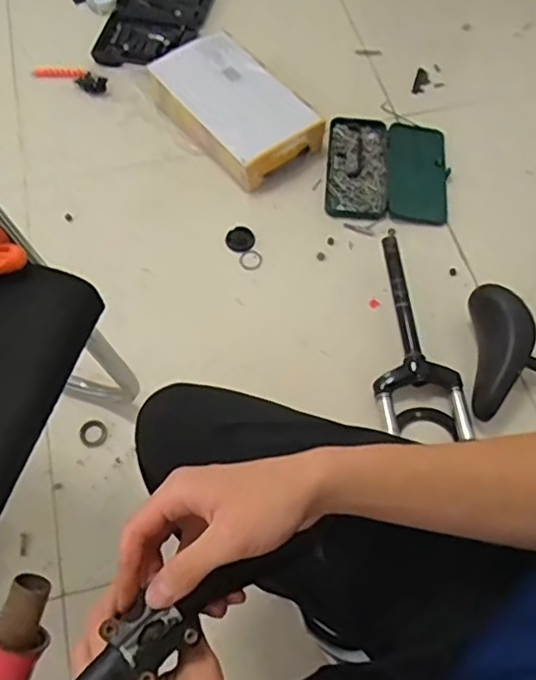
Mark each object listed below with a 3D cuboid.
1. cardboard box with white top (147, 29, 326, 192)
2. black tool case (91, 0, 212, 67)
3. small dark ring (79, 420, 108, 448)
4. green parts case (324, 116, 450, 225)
[{"bbox_3d":[-0.071,-0.477,1.272,0.217,0.090,0.338,-34,68,-18],"label":"cardboard box with white top"},{"bbox_3d":[-0.263,-0.741,1.433,0.207,0.037,0.340,12,62,4],"label":"black tool case"},{"bbox_3d":[-0.284,0.153,1.022,0.043,0.013,0.044,1,62,-2],"label":"small dark ring"},{"bbox_3d":[0.240,-0.343,1.272,0.243,0.032,0.240,4,72,3],"label":"green parts case"}]

